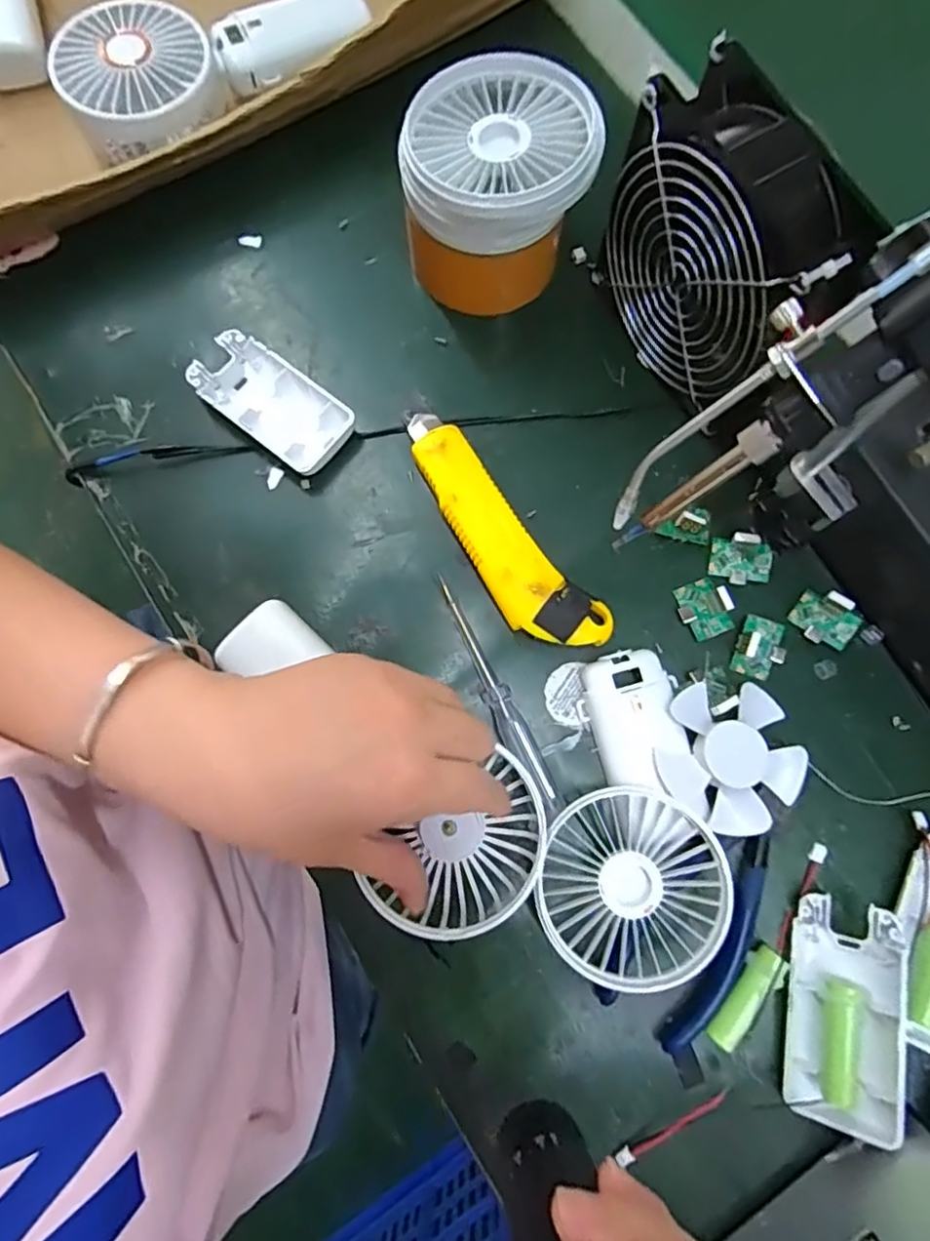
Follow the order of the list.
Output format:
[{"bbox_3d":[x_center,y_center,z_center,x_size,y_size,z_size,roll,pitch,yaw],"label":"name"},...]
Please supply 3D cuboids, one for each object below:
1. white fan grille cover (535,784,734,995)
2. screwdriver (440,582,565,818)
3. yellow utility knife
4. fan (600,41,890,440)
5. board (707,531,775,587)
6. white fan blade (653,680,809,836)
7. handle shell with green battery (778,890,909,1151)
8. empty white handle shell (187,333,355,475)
[{"bbox_3d":[0.079,0.125,0.298,0.083,0.020,0.086,16,79,4],"label":"white fan grille cover"},{"bbox_3d":[0.016,0.039,0.319,0.014,0.016,0.126,-26,79,-4],"label":"screwdriver"},{"bbox_3d":[0.014,-0.045,0.333,0.041,0.021,0.156,-37,80,-6],"label":"yellow utility knife"},{"bbox_3d":[0.121,-0.170,0.306,0.054,0.117,0.116,-32,80,-5],"label":"fan"},{"bbox_3d":[0.146,-0.032,0.327,0.031,0.018,0.023,9,79,3],"label":"board"},{"bbox_3d":[0.130,0.065,0.307,0.067,0.019,0.068,0,79,1],"label":"white fan blade"},{"bbox_3d":[0.170,0.176,0.283,0.042,0.025,0.091,6,79,2],"label":"handle shell with green battery"},{"bbox_3d":[-0.107,-0.120,0.351,0.093,0.016,0.045,39,82,8],"label":"empty white handle shell"}]

